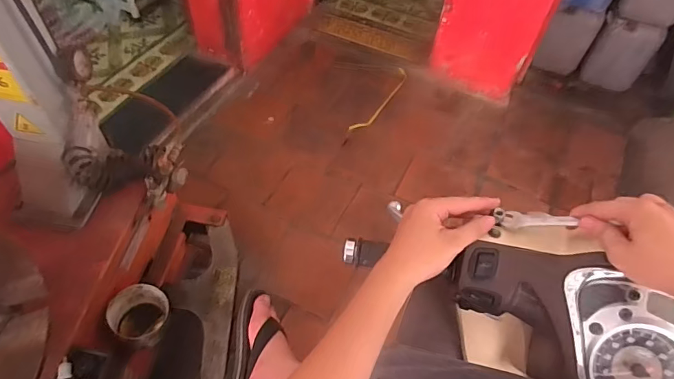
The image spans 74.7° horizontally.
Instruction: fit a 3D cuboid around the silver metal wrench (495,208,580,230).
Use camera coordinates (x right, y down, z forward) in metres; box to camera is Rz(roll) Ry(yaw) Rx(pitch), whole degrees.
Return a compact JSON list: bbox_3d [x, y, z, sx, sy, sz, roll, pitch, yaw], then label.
[{"bbox_3d":[0.219,0.033,0.490,0.083,0.009,0.022,2,51,16],"label":"silver metal wrench"}]

